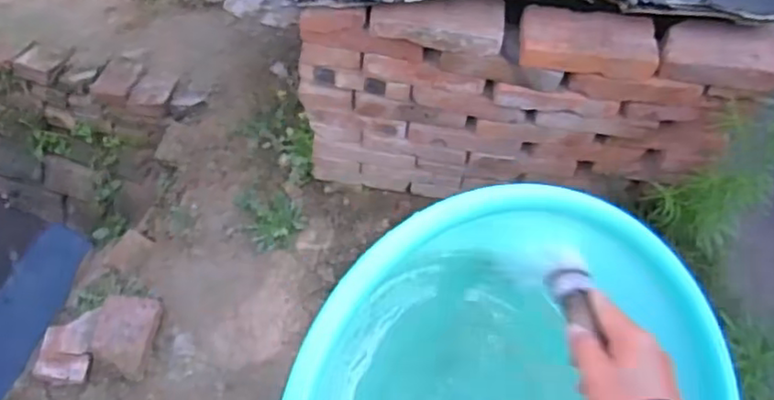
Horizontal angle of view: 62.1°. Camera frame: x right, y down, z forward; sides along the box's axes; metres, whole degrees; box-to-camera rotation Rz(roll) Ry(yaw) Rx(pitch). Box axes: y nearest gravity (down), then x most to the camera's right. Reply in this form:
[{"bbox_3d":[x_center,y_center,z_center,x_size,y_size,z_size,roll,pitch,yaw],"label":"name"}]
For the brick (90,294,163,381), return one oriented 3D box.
[{"bbox_3d":[-0.567,0.293,1.393,0.130,0.058,0.170,11,59,3],"label":"brick"}]

